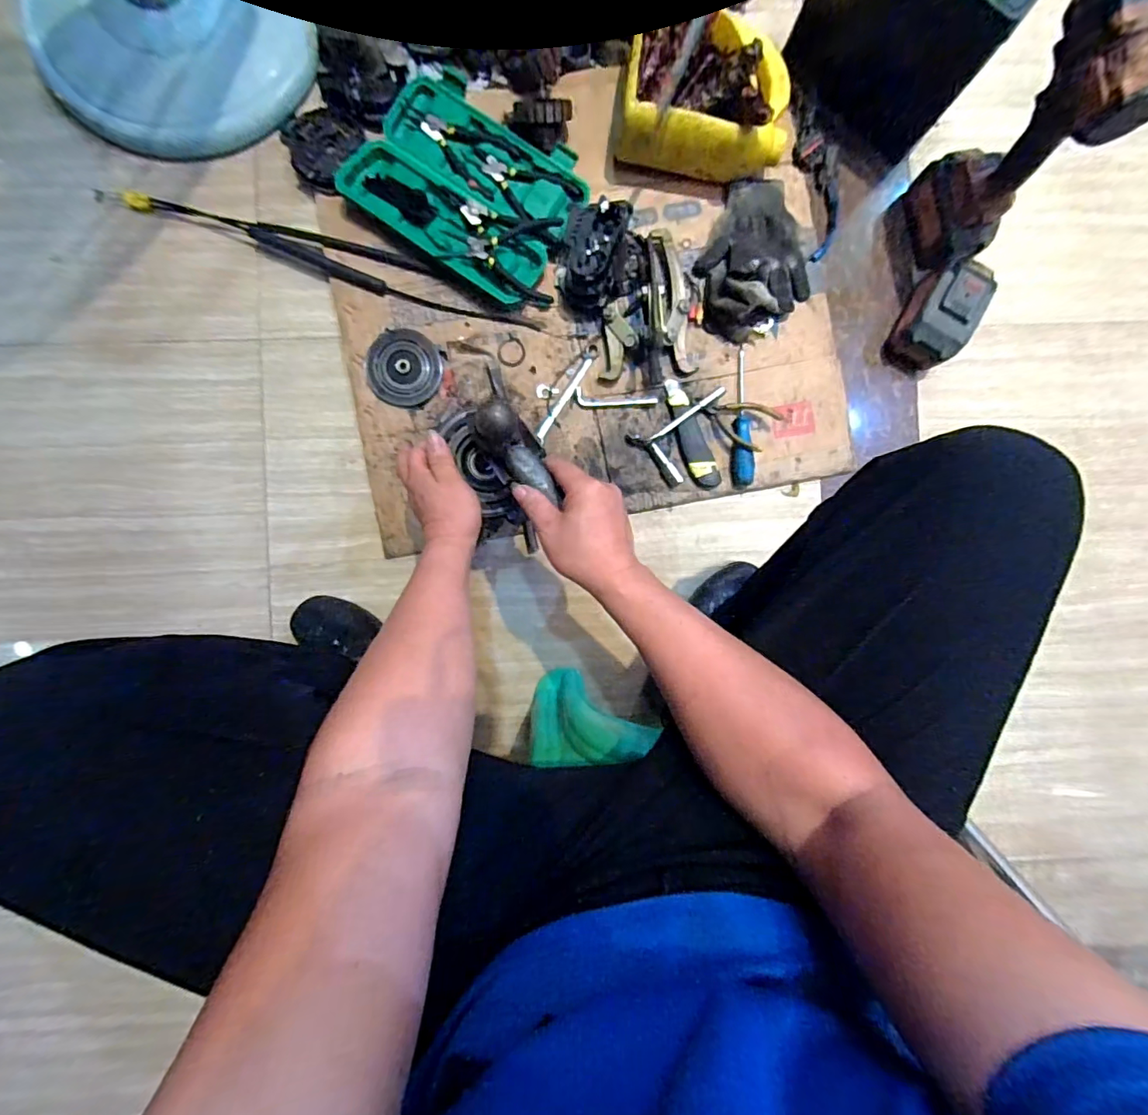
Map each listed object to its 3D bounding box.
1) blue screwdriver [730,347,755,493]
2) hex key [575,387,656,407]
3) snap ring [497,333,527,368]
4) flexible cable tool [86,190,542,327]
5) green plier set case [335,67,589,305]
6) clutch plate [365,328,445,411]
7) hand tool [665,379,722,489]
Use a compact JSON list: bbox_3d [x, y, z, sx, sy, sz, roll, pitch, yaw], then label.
[{"bbox_3d":[0.236,-0.197,0.701,0.029,0.029,0.195,1,92,0],"label":"blue screwdriver"},{"bbox_3d":[0.061,-0.228,0.714,0.115,0.005,0.025,1,92,0],"label":"hex key"},{"bbox_3d":[-0.089,-0.292,0.711,0.044,0.004,0.043,-1,79,3],"label":"snap ring"},{"bbox_3d":[-0.363,-0.427,0.707,0.650,0.025,0.061,16,91,-1],"label":"flexible cable tool"},{"bbox_3d":[-0.143,-0.514,0.690,0.318,0.041,0.225,34,91,-1],"label":"green plier set case"},{"bbox_3d":[-0.240,-0.267,0.707,0.102,0.016,0.100,0,92,0],"label":"clutch plate"},{"bbox_3d":[0.166,-0.175,0.703,0.040,0.021,0.160,-19,92,0],"label":"hand tool"}]

